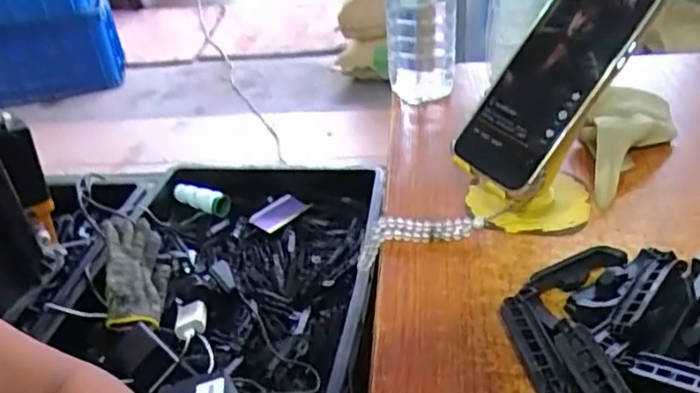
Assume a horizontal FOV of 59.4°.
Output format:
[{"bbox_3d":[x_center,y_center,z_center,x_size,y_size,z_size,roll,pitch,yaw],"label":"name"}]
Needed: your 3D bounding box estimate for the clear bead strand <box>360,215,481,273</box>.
[{"bbox_3d":[0.050,0.030,0.457,0.095,0.029,0.021,-12,32,12],"label":"clear bead strand"}]

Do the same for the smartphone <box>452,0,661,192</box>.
[{"bbox_3d":[0.142,-0.084,0.427,0.013,0.164,0.081,28,12,-39],"label":"smartphone"}]

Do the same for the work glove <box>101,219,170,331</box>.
[{"bbox_3d":[-0.323,0.107,0.919,0.043,0.104,0.241,-41,49,16],"label":"work glove"}]

